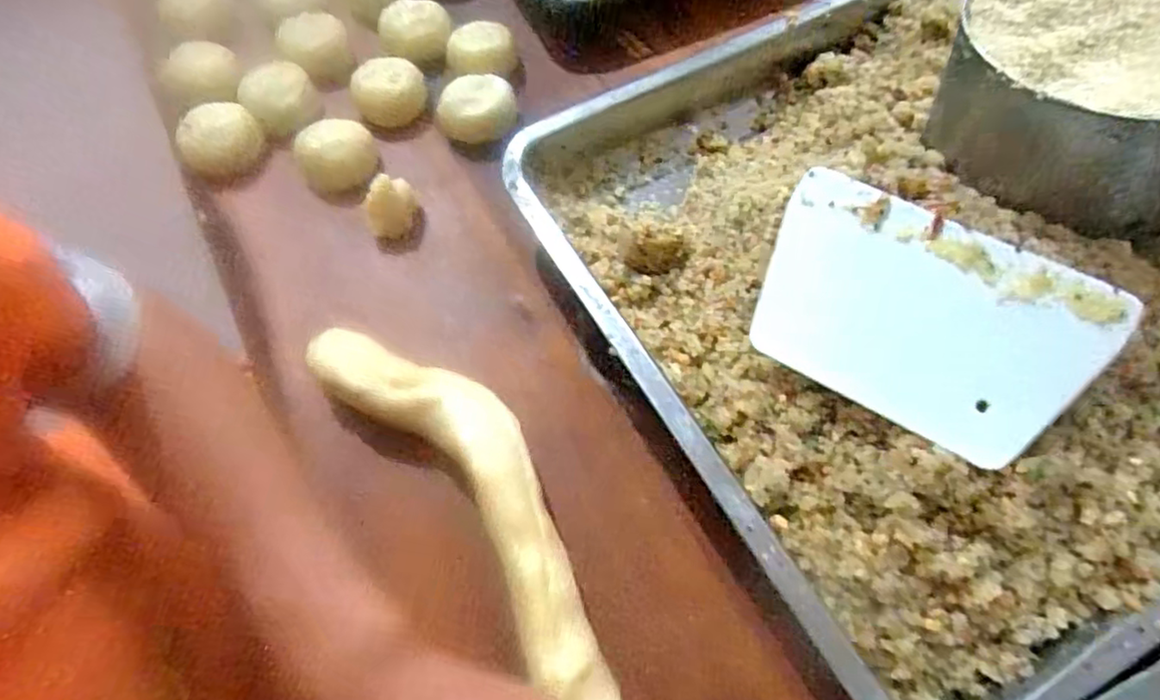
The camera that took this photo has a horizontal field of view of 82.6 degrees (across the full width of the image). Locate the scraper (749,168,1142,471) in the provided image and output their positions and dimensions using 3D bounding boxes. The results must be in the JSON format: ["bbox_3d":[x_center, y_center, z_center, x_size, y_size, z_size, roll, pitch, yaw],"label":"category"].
[{"bbox_3d":[0.153,-0.015,0.303,0.144,0.006,0.093,29,90,20],"label":"scraper"}]

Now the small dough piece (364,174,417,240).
[{"bbox_3d":[-0.121,-0.093,0.426,0.033,0.036,0.024,-25,64,-10],"label":"small dough piece"}]

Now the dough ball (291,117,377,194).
[{"bbox_3d":[-0.166,-0.132,0.454,0.052,0.026,0.058,-25,64,-10],"label":"dough ball"}]

